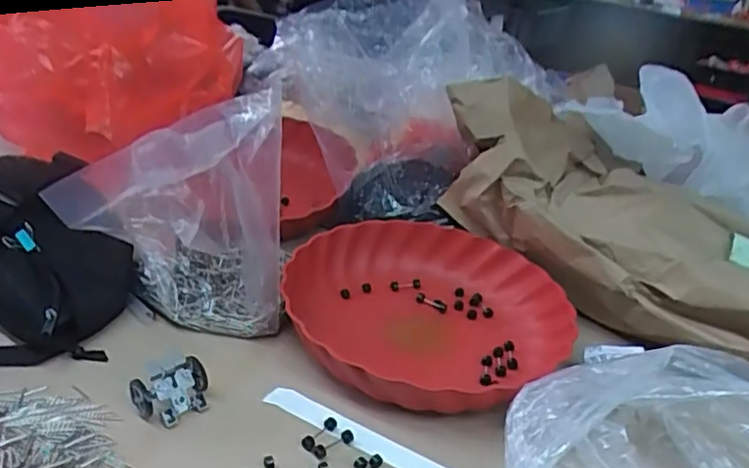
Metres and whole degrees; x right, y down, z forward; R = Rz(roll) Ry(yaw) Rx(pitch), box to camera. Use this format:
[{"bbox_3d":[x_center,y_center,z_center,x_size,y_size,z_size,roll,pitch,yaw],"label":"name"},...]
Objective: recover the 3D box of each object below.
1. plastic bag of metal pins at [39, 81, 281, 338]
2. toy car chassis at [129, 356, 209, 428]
[{"bbox_3d":[-0.150,-0.012,0.483,0.153,0.187,0.075,7,29,0],"label":"plastic bag of metal pins"},{"bbox_3d":[-0.140,0.112,0.439,0.050,0.032,0.027,-16,36,-36],"label":"toy car chassis"}]

